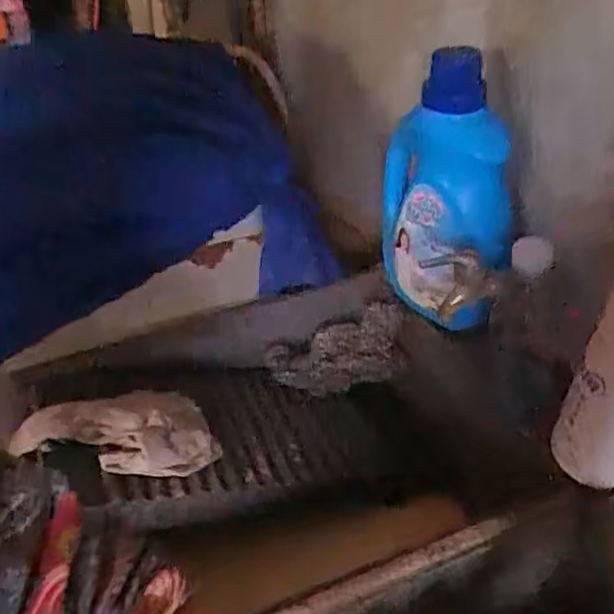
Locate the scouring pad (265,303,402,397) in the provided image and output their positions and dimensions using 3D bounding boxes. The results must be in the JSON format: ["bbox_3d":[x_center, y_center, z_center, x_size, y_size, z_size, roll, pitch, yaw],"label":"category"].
[{"bbox_3d":[0.042,0.065,0.820,0.169,0.091,0.026,-22,11,4],"label":"scouring pad"}]

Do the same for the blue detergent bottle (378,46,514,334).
[{"bbox_3d":[0.145,-0.122,0.708,0.105,0.270,0.153,-7,37,-5],"label":"blue detergent bottle"}]

